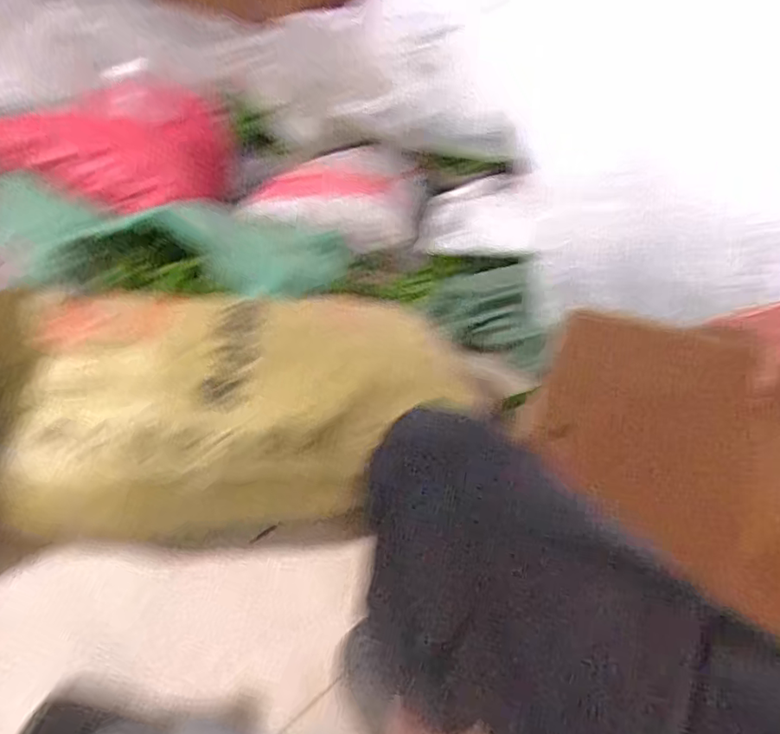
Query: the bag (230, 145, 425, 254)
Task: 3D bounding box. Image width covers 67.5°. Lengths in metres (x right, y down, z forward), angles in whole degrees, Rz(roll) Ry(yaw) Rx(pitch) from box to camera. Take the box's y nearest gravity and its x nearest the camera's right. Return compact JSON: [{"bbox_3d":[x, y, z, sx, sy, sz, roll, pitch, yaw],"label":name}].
[{"bbox_3d":[-0.123,-0.423,1.463,0.470,0.195,0.215,-3,37,-11],"label":"bag"}]

